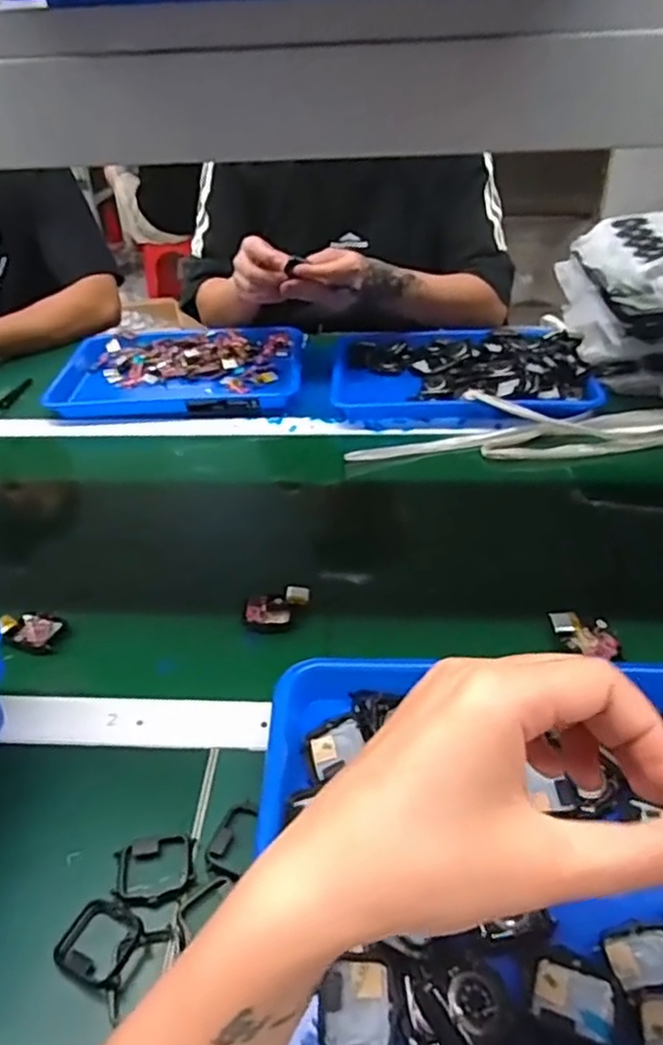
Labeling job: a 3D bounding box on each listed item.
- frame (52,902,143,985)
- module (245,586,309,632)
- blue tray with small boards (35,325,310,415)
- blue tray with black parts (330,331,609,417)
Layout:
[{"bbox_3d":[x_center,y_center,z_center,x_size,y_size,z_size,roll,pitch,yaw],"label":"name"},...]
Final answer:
[{"bbox_3d":[-0.126,0.226,0.375,0.040,0.006,0.038,15,40,22],"label":"frame"},{"bbox_3d":[-0.044,0.074,0.578,0.056,0.020,0.030,-16,38,-17],"label":"module"},{"bbox_3d":[-0.212,-0.215,0.955,0.340,0.037,0.227,-1,36,2],"label":"blue tray with small boards"},{"bbox_3d":[0.163,-0.196,0.882,0.321,0.048,0.229,2,37,6],"label":"blue tray with black parts"}]

